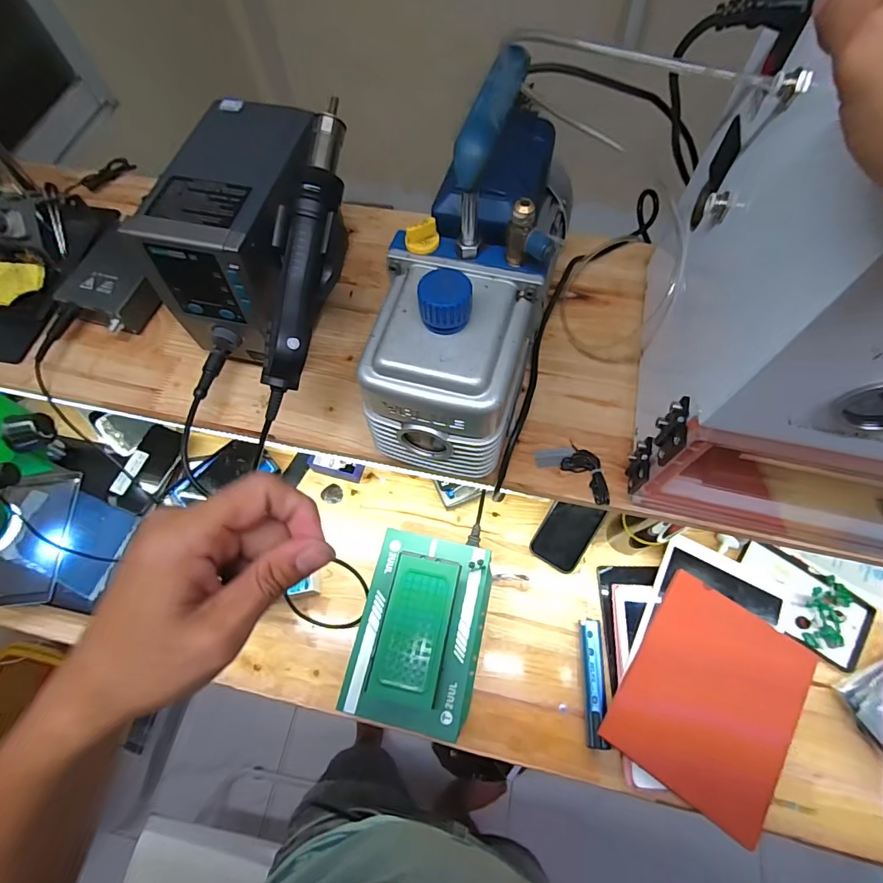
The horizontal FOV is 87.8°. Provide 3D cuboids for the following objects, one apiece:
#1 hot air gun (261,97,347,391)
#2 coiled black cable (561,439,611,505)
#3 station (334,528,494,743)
[{"bbox_3d":[-0.116,-0.166,0.395,0.036,0.032,0.240,11,90,7],"label":"hot air gun"},{"bbox_3d":[0.143,0.029,0.445,0.032,0.008,0.064,-37,70,-14],"label":"coiled black cable"},{"bbox_3d":[-0.030,0.245,0.608,0.159,0.130,0.226,11,66,7],"label":"station"}]

